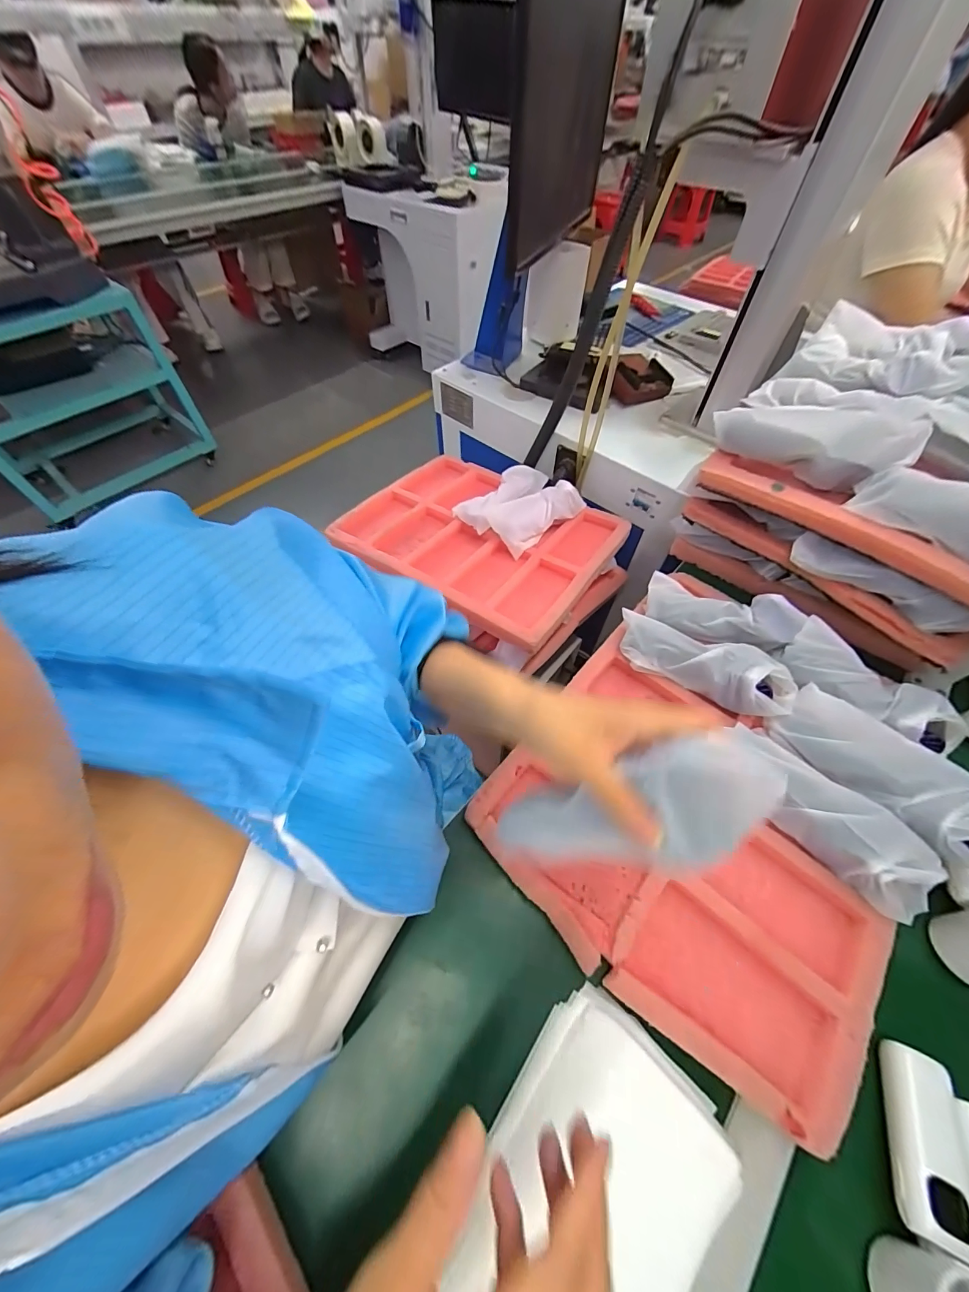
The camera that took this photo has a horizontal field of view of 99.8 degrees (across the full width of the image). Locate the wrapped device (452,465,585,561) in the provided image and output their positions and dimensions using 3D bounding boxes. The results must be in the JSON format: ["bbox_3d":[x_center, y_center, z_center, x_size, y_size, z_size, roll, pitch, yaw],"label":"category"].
[{"bbox_3d":[0.067,-0.257,0.731,0.193,0.053,0.158,-40,65,-22],"label":"wrapped device"}]

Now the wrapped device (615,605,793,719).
[{"bbox_3d":[0.241,0.015,0.453,0.191,0.048,0.071,32,63,19],"label":"wrapped device"}]

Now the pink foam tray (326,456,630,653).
[{"bbox_3d":[-0.013,-0.204,0.726,0.449,0.044,0.335,31,63,19],"label":"pink foam tray"}]

